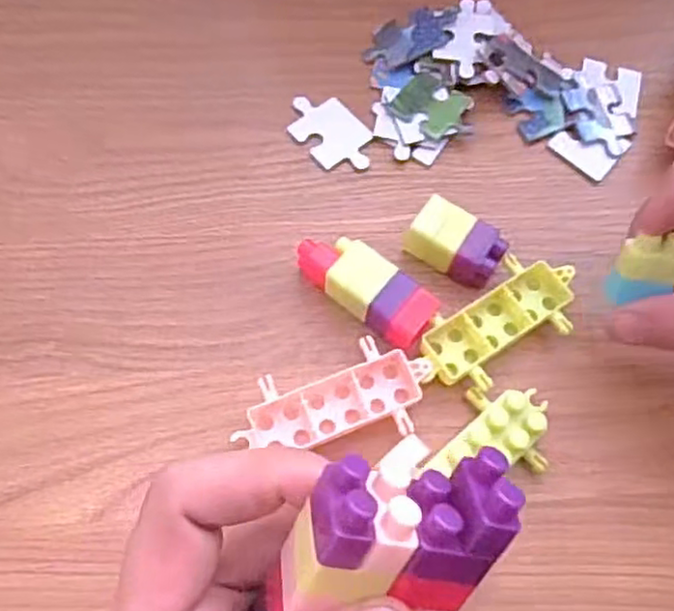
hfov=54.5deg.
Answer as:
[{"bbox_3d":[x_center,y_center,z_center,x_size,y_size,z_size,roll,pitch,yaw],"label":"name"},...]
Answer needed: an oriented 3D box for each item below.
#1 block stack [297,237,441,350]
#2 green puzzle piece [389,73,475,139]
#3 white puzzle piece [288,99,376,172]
[{"bbox_3d":[0.011,-0.005,0.248,0.055,0.019,0.024,36,71,13],"label":"block stack"},{"bbox_3d":[0.041,-0.088,0.289,0.028,0.004,0.028,35,71,12],"label":"green puzzle piece"},{"bbox_3d":[-0.002,-0.075,0.285,0.027,0.004,0.043,-37,73,-16],"label":"white puzzle piece"}]

